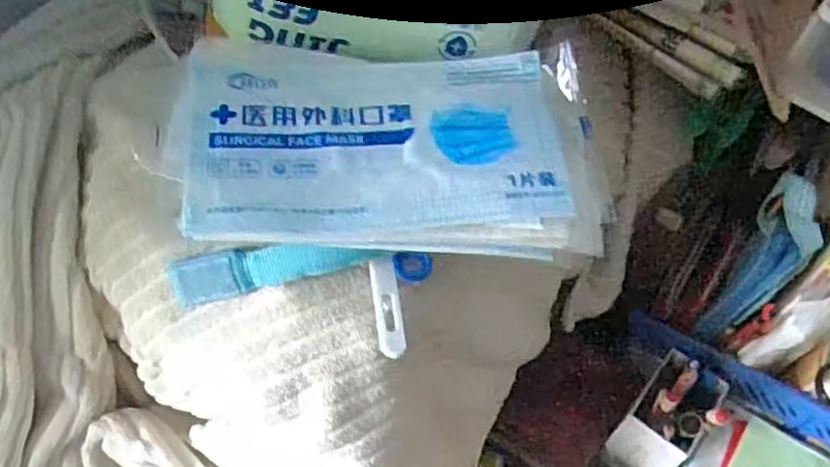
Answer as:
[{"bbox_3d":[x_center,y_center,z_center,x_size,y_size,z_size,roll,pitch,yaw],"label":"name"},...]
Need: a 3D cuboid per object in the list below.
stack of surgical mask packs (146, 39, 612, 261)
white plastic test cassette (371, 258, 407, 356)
[{"bbox_3d":[-0.011,-0.041,0.326,0.196,0.024,0.112,3,61,-2],"label":"stack of surgical mask packs"},{"bbox_3d":[-0.013,0.037,0.340,0.013,0.005,0.049,-6,68,-6],"label":"white plastic test cassette"}]

